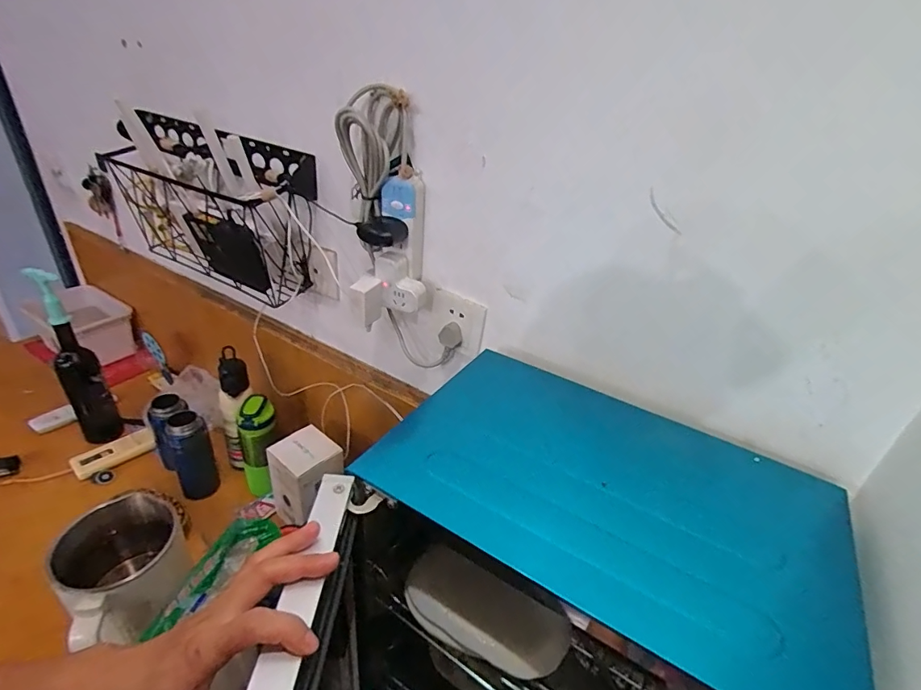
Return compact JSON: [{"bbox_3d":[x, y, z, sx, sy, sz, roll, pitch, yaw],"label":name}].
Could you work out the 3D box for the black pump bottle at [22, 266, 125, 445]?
[{"bbox_3d":[-0.783,0.042,0.957,0.081,0.403,0.069,30,39,33],"label":"black pump bottle"}]

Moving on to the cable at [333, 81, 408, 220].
[{"bbox_3d":[-0.113,-0.251,0.619,0.095,0.153,0.059,3,32,-5],"label":"cable"}]

